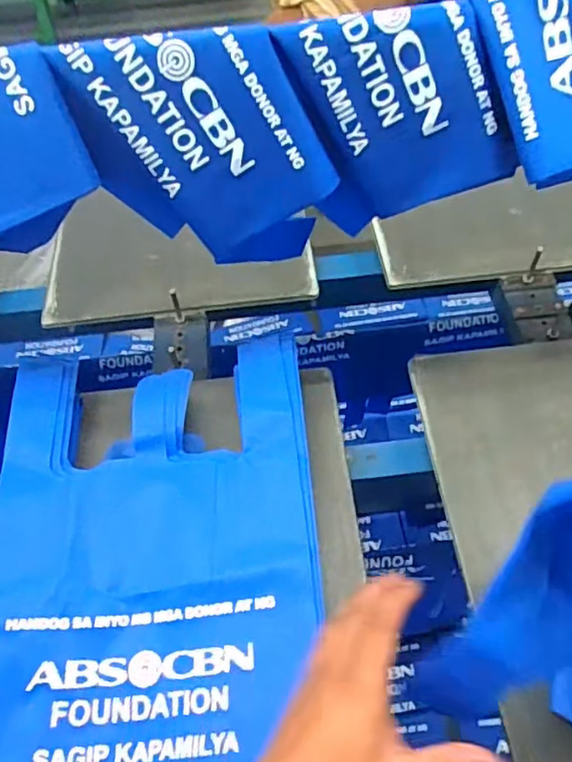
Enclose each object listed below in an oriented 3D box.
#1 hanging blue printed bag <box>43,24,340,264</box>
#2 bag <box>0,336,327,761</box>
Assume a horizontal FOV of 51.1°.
[{"bbox_3d":[-0.072,-0.207,0.547,0.211,0.191,0.055,2,55,4],"label":"hanging blue printed bag"},{"bbox_3d":[-0.128,0.217,0.573,0.329,0.044,0.578,-6,53,0],"label":"bag"}]

